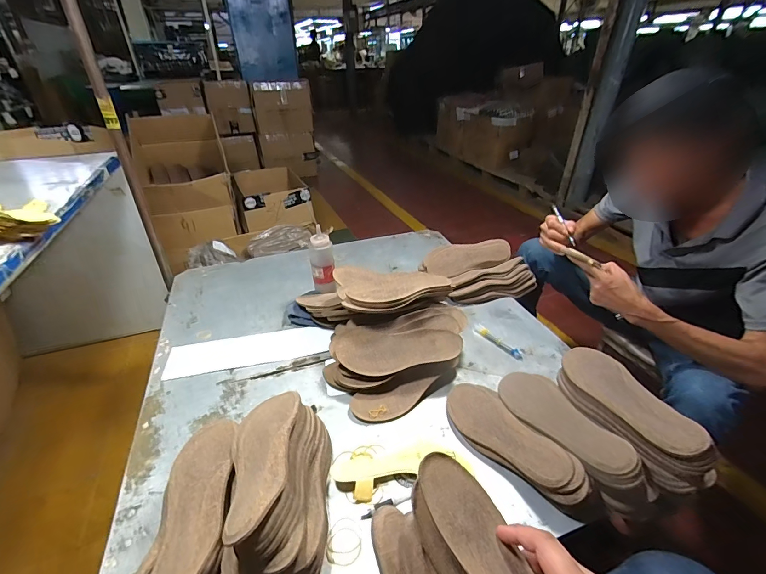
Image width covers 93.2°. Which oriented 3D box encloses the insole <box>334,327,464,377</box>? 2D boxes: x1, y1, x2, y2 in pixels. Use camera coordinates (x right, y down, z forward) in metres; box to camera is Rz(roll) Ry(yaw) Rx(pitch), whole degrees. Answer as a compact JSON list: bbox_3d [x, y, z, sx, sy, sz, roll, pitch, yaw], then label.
[{"bbox_3d":[0.030,0.130,0.721,0.243,0.020,0.095,3,70,3],"label":"insole"}]

